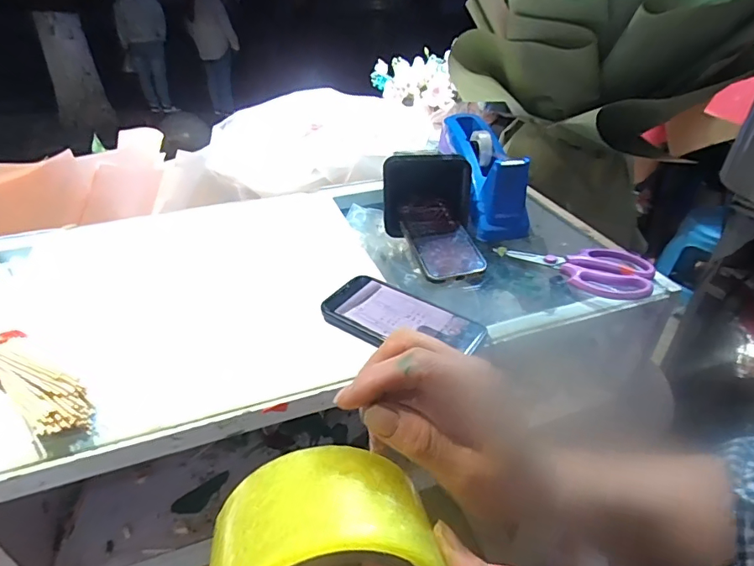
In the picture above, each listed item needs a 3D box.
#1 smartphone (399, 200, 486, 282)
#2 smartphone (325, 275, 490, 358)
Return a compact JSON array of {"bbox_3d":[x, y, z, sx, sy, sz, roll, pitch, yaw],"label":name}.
[{"bbox_3d":[0.073,-0.058,0.579,0.070,0.011,0.147,-12,44,-9],"label":"smartphone"},{"bbox_3d":[0.023,0.036,0.470,0.158,0.011,0.076,22,41,27],"label":"smartphone"}]

